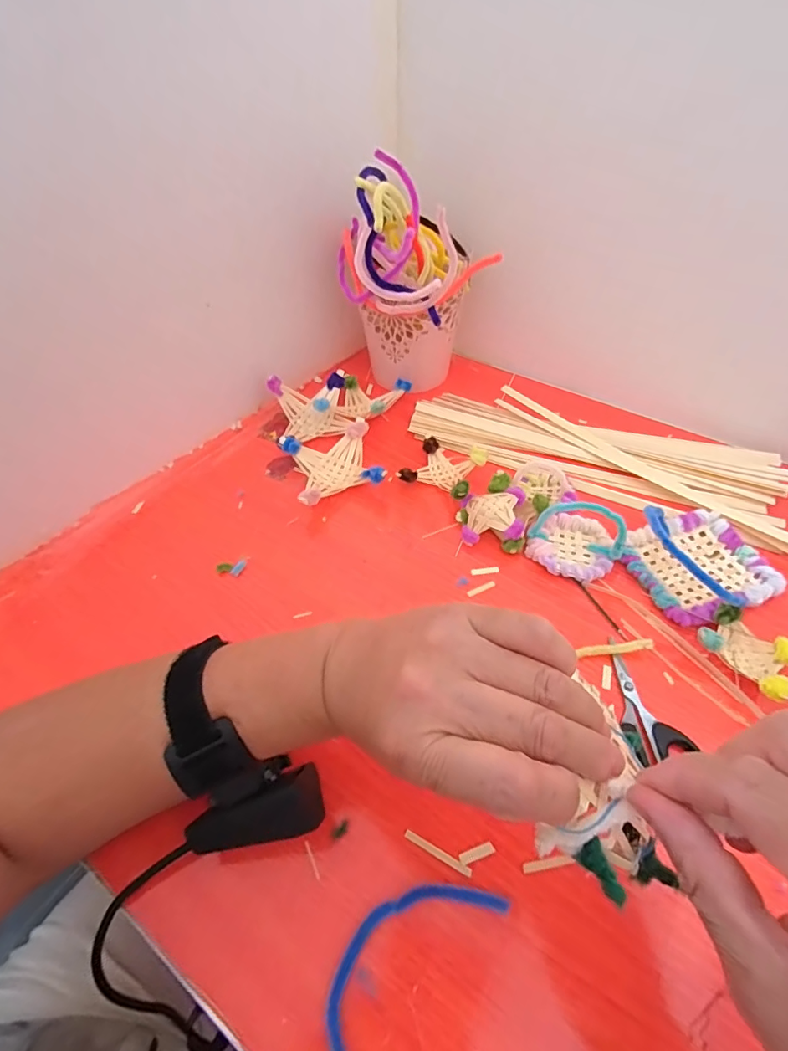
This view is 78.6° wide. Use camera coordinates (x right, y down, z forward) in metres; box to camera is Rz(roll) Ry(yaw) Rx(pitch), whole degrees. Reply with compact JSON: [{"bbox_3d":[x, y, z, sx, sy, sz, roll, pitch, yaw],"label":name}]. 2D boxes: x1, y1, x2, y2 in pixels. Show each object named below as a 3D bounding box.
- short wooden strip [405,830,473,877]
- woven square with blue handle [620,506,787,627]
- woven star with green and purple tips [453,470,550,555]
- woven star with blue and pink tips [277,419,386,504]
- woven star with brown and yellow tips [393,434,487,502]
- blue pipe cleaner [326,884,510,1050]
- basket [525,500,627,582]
[{"bbox_3d":[0.025,0.188,0.276,0.041,0.004,0.004,22,53,19],"label":"short wooden strip"},{"bbox_3d":[0.247,0.019,0.377,0.106,0.054,0.091,-18,52,-15],"label":"woven square with blue handle"},{"bbox_3d":[0.087,-0.013,0.426,0.076,0.031,0.066,28,55,22],"label":"woven star with green and purple tips"},{"bbox_3d":[-0.056,-0.059,0.469,0.087,0.035,0.083,-18,52,-14],"label":"woven star with blue and pink tips"},{"bbox_3d":[0.047,-0.055,0.467,0.066,0.025,0.063,23,54,19],"label":"woven star with brown and yellow tips"},{"bbox_3d":[0.007,0.217,0.250,0.107,0.009,0.042,-29,55,-22],"label":"blue pipe cleaner"},{"bbox_3d":[0.151,0.004,0.392,0.068,0.057,0.063,28,55,22],"label":"basket"}]

